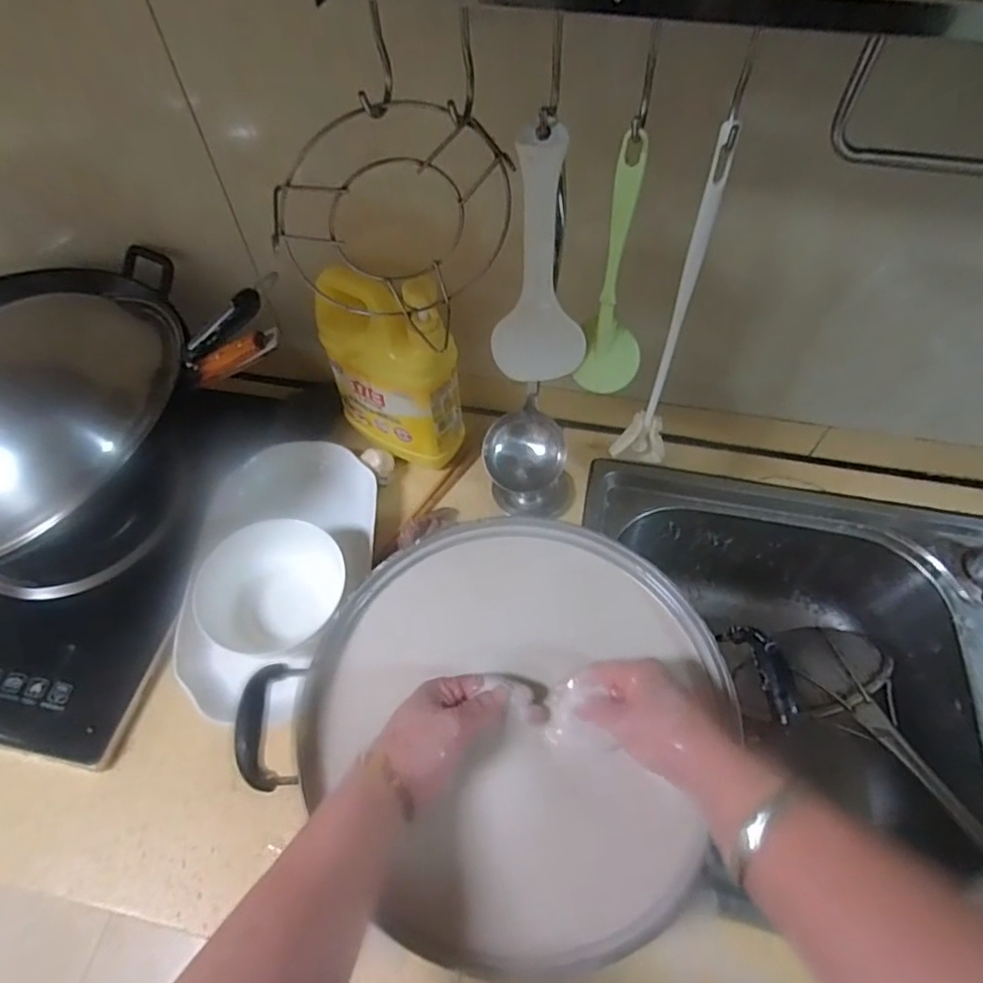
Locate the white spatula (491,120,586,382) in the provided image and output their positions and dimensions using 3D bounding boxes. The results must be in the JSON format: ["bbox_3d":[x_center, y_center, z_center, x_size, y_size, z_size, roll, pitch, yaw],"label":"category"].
[{"bbox_3d":[0.032,-0.134,0.389,0.064,0.186,0.025,5,57,5],"label":"white spatula"}]

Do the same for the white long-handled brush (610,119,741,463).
[{"bbox_3d":[0.125,-0.108,0.420,0.042,0.273,0.017,3,56,3],"label":"white long-handled brush"}]

